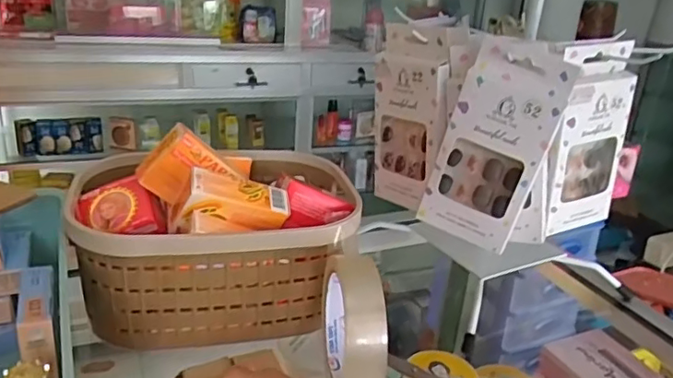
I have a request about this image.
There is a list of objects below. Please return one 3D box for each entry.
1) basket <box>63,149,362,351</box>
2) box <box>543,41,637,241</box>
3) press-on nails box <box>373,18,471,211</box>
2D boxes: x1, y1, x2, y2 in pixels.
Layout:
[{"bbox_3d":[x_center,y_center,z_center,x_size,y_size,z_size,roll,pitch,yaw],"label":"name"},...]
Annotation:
[{"bbox_3d":[-0.097,0.038,0.476,0.208,0.105,0.153,-1,23,-14],"label":"basket"},{"bbox_3d":[0.184,-0.035,0.430,0.075,0.139,0.012,-7,20,-25],"label":"box"},{"bbox_3d":[0.060,-0.055,0.453,0.019,0.142,0.074,-10,18,-35],"label":"press-on nails box"}]

